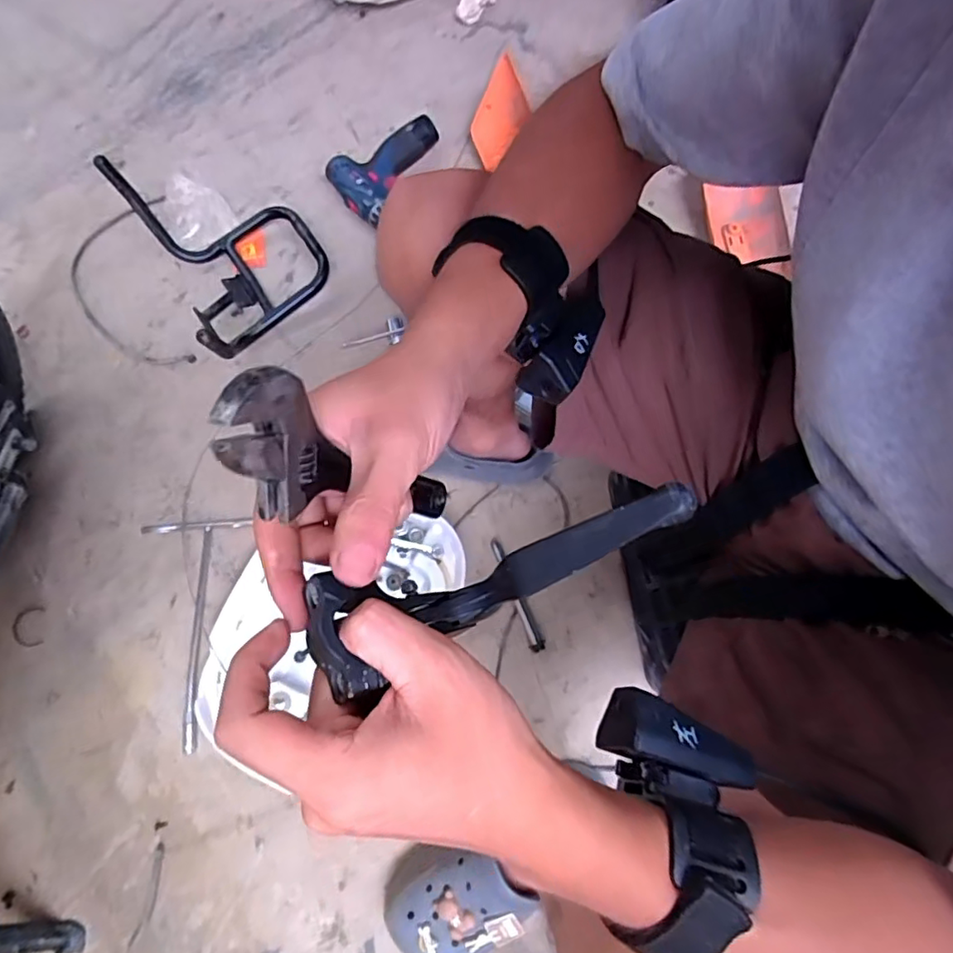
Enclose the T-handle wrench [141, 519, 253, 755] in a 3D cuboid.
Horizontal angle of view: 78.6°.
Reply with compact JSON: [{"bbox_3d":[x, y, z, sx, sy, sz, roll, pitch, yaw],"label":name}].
[{"bbox_3d":[-0.362,0.191,0.726,0.137,0.022,0.279,-3,72,-1],"label":"T-handle wrench"}]

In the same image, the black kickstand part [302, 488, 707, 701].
[{"bbox_3d":[0.010,0.040,0.232,0.149,0.052,0.045,-23,73,11],"label":"black kickstand part"}]

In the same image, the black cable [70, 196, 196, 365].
[{"bbox_3d":[-0.536,-0.296,0.888,0.159,0.015,0.320,-16,73,-5],"label":"black cable"}]

